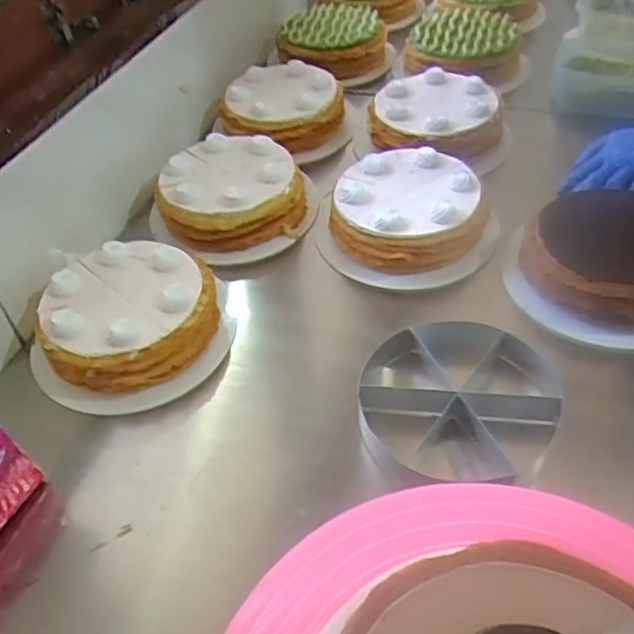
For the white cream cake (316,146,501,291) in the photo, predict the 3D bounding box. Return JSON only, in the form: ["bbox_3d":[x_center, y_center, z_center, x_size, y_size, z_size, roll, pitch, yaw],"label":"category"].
[{"bbox_3d":[0.106,-0.117,0.743,0.196,0.069,0.181,-3,46,3],"label":"white cream cake"}]

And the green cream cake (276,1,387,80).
[{"bbox_3d":[0.029,-0.471,1.081,0.176,0.063,0.176,-4,45,4],"label":"green cream cake"}]

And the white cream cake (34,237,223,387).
[{"bbox_3d":[-0.190,-0.001,0.657,0.171,0.076,0.165,-3,46,3],"label":"white cream cake"}]

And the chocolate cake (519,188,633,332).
[{"bbox_3d":[0.304,-0.061,0.662,0.172,0.062,0.169,9,47,14],"label":"chocolate cake"}]

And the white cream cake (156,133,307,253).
[{"bbox_3d":[-0.104,-0.151,0.799,0.172,0.076,0.168,9,47,14],"label":"white cream cake"}]

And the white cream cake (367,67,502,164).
[{"bbox_3d":[0.160,-0.268,0.866,0.176,0.052,0.177,5,47,11],"label":"white cream cake"}]

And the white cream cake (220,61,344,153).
[{"bbox_3d":[-0.047,-0.304,0.908,0.169,0.057,0.154,2,46,7],"label":"white cream cake"}]

